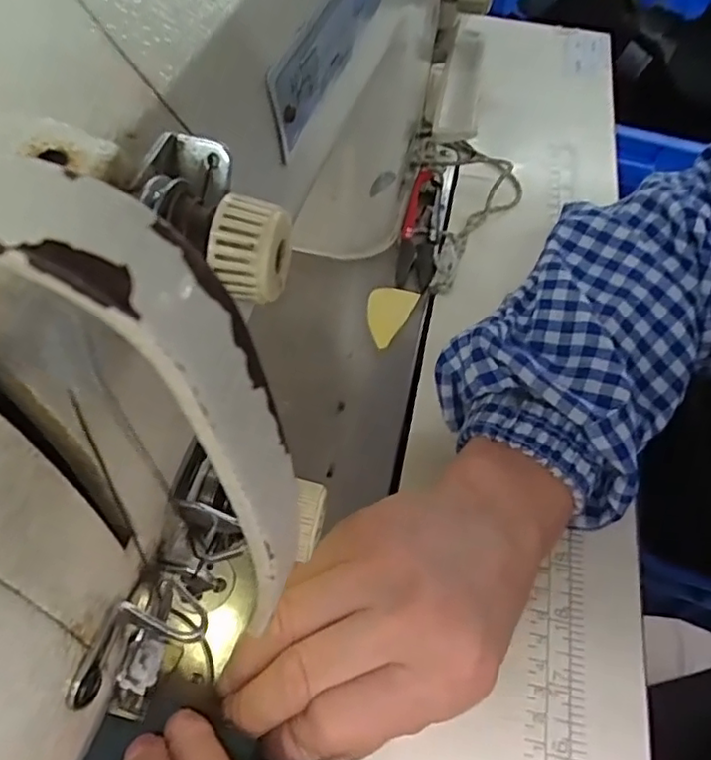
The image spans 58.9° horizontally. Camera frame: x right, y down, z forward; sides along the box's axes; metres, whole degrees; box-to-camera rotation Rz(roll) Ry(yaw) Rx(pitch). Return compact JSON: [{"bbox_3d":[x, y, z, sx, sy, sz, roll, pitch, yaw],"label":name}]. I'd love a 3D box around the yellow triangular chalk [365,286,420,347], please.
[{"bbox_3d":[0.017,-0.039,0.369,0.026,0.005,0.043,23,56,13],"label":"yellow triangular chalk"}]

